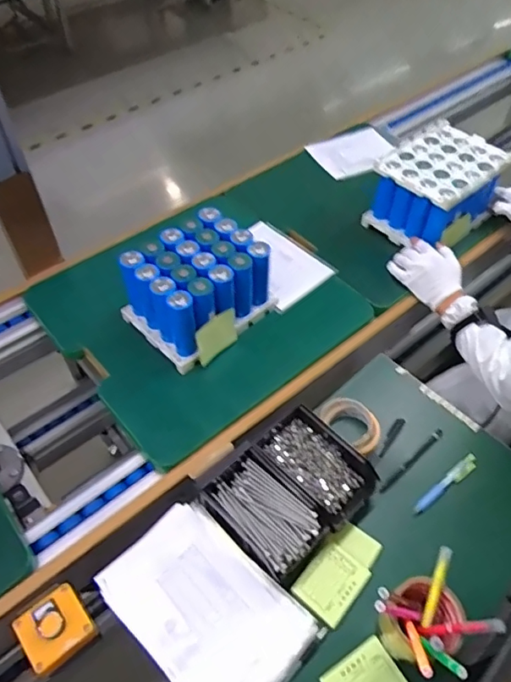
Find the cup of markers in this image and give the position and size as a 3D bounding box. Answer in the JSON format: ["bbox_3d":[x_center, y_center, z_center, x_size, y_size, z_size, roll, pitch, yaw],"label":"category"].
[{"bbox_3d":[0.203,0.341,0.635,0.109,0.136,0.097,-23,55,-18],"label":"cup of markers"}]

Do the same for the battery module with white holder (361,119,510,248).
[{"bbox_3d":[0.375,-0.310,1.100,0.239,0.165,0.192,-36,60,-26],"label":"battery module with white holder"}]

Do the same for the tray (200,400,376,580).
[{"bbox_3d":[0.052,0.210,0.771,0.231,0.060,0.176,-34,59,-26],"label":"tray"}]

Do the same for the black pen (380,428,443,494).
[{"bbox_3d":[0.255,0.194,0.851,0.158,0.007,0.013,-35,59,-26],"label":"black pen"}]

